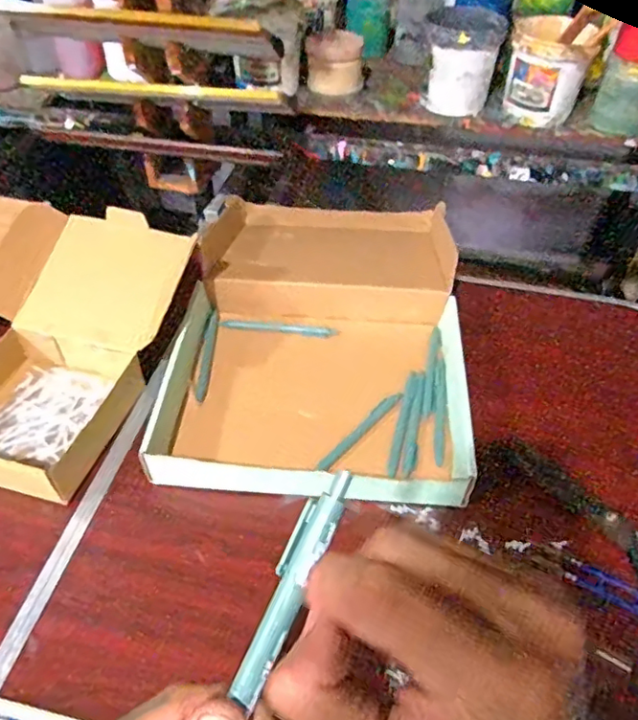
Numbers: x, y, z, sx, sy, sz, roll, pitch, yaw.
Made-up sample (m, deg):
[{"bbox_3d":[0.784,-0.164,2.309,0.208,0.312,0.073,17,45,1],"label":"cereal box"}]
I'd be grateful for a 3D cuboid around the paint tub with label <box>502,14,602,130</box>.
[{"bbox_3d":[0.349,-0.446,0.880,0.116,0.142,0.102,17,49,13],"label":"paint tub with label"}]

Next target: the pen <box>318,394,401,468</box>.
[{"bbox_3d":[0.044,0.073,0.616,0.125,0.013,0.014,-35,57,-30],"label":"pen"}]

